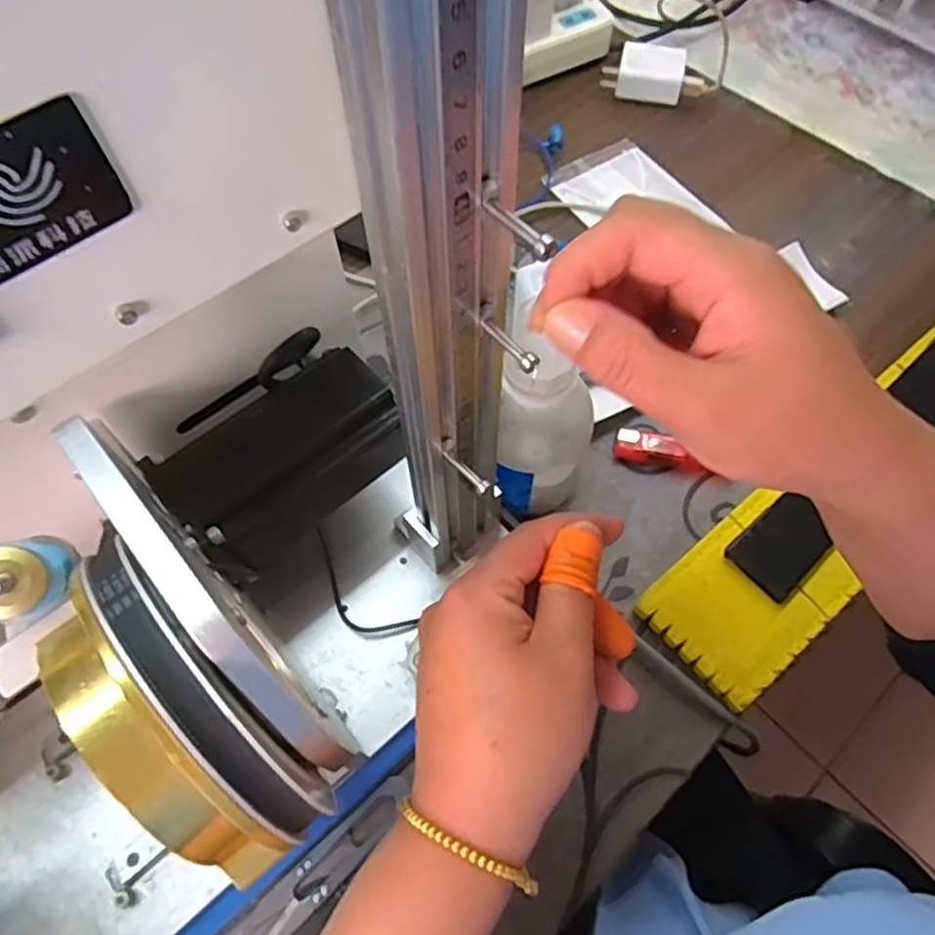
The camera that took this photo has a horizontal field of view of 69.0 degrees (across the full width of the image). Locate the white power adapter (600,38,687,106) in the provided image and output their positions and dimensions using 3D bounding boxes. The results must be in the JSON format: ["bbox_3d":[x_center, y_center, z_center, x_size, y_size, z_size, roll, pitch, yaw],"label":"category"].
[{"bbox_3d":[0.163,-0.362,0.625,0.071,0.031,0.047,18,64,11],"label":"white power adapter"}]

